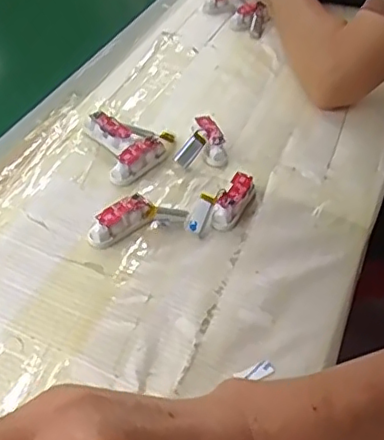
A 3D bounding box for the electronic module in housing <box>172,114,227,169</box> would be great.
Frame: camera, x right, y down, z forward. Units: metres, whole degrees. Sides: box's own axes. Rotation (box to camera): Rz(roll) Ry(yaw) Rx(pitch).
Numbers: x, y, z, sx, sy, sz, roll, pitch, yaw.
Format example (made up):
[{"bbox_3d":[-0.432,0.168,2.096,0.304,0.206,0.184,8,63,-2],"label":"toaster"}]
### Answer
[{"bbox_3d":[0.010,-0.073,0.567,0.046,0.023,0.060,6,44,1],"label":"electronic module in housing"}]

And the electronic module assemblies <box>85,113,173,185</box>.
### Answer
[{"bbox_3d":[-0.068,-0.072,0.558,0.079,0.020,0.065,31,50,24],"label":"electronic module assemblies"}]

